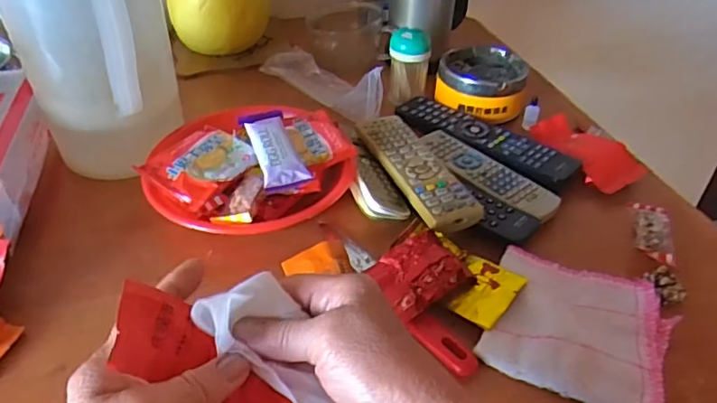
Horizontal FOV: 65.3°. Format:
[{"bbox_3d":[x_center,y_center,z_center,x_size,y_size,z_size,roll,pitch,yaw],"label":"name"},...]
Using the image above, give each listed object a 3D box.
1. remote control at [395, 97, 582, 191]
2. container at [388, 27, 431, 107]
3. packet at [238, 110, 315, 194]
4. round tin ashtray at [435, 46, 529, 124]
[{"bbox_3d":[0.127,-0.070,0.588,0.208,0.022,0.057,30,48,30],"label":"remote control"},{"bbox_3d":[0.059,-0.160,0.654,0.047,0.080,0.043,9,41,9],"label":"container"},{"bbox_3d":[-0.076,-0.050,0.506,0.043,0.012,0.107,-12,46,-20],"label":"packet"},{"bbox_3d":[0.145,-0.141,0.658,0.104,0.043,0.107,7,40,6],"label":"round tin ashtray"}]

